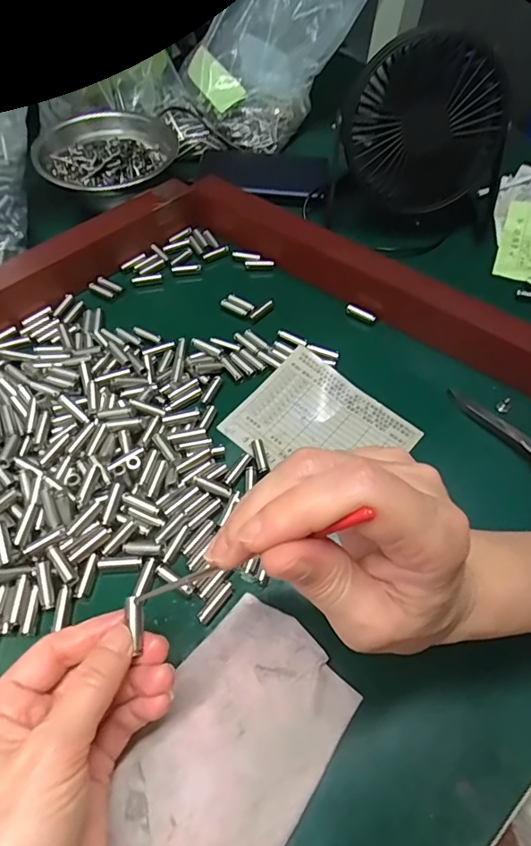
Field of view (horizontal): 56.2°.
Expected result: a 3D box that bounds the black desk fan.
[{"bbox_3d":[0.135,-0.233,0.420,0.136,0.134,0.088,25,58,13],"label":"black desk fan"}]

